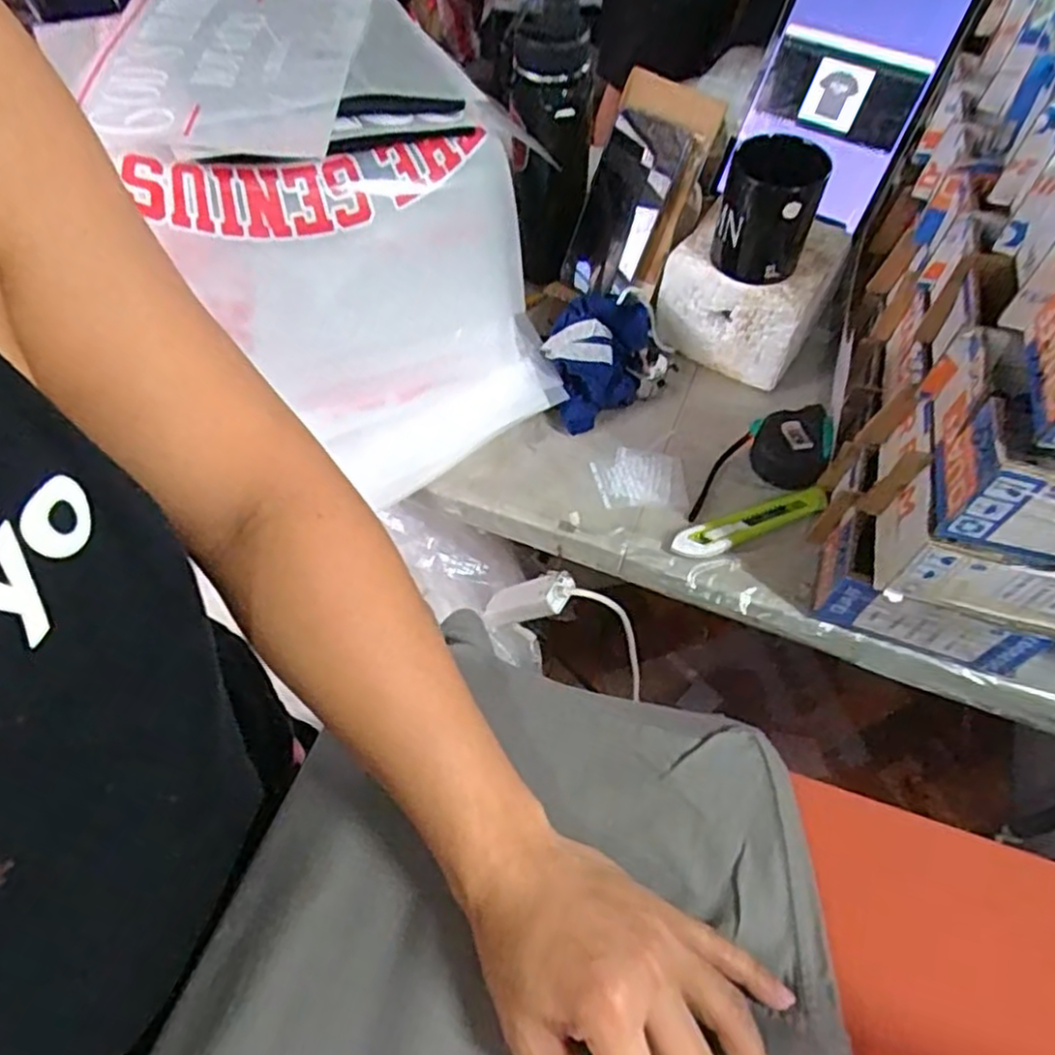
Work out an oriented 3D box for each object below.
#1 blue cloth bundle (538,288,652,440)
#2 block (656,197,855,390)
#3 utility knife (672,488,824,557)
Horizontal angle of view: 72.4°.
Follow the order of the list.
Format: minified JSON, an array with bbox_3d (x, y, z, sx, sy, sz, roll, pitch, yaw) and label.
[{"bbox_3d":[0.065,-0.168,0.727,0.101,0.076,0.134,12,58,6],"label":"blue cloth bundle"},{"bbox_3d":[0.229,-0.249,0.754,0.148,0.111,0.136,30,62,17],"label":"block"},{"bbox_3d":[0.206,-0.004,0.659,0.160,0.017,0.028,-19,60,-13],"label":"utility knife"}]

